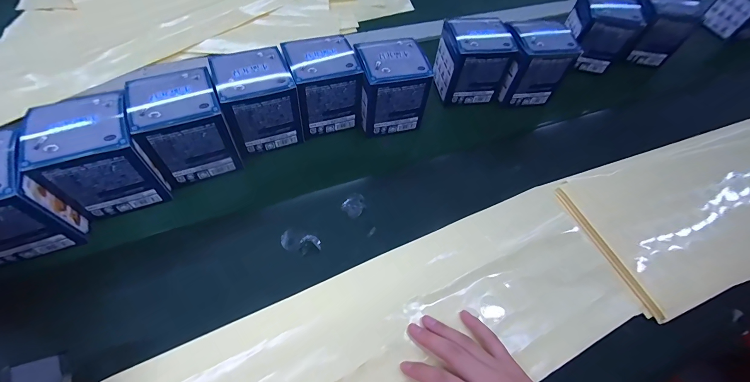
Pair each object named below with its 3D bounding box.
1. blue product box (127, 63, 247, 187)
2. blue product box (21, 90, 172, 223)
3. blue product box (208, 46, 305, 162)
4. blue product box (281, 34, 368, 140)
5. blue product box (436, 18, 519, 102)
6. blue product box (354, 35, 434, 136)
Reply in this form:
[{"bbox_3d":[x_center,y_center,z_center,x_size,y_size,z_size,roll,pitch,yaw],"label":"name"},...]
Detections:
[{"bbox_3d":[-0.207,-0.070,0.357,0.083,0.093,0.081,-21,62,-16],"label":"blue product box"},{"bbox_3d":[-0.274,-0.036,0.326,0.080,0.088,0.082,-19,62,-15],"label":"blue product box"},{"bbox_3d":[-0.141,-0.112,0.385,0.083,0.082,0.082,-20,62,-15],"label":"blue product box"},{"bbox_3d":[-0.065,-0.139,0.409,0.080,0.078,0.081,-16,61,-13],"label":"blue product box"},{"bbox_3d":[0.138,-0.187,0.459,0.081,0.089,0.077,-8,60,-8],"label":"blue product box"},{"bbox_3d":[0.020,-0.139,0.416,0.083,0.083,0.073,-13,60,-11],"label":"blue product box"}]

